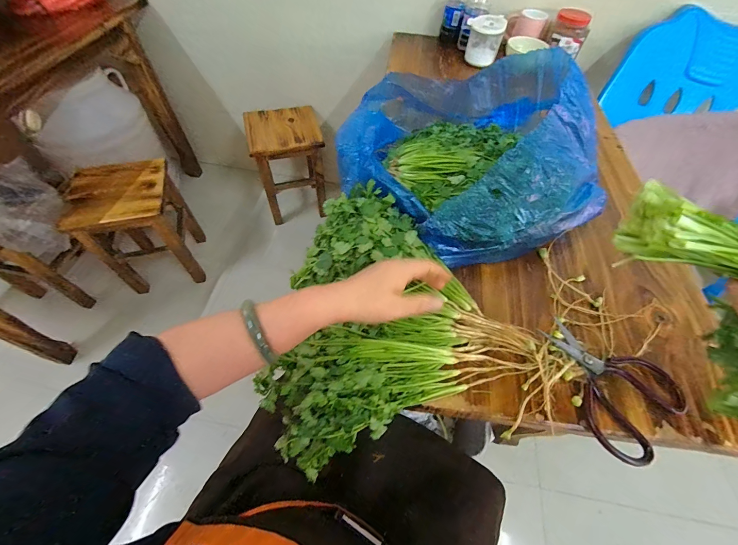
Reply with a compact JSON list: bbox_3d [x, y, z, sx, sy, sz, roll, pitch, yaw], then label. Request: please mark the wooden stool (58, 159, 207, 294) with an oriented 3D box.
[{"bbox_3d":[-0.795,-0.156,1.132,0.268,0.376,0.270,-12,58,-11],"label":"wooden stool"}]

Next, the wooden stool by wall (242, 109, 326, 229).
[{"bbox_3d":[-0.352,-0.472,1.394,0.272,0.378,0.261,-13,58,-12],"label":"wooden stool by wall"}]

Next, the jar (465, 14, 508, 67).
[{"bbox_3d":[0.328,-0.670,0.913,0.103,0.094,0.090,17,57,8],"label":"jar"}]

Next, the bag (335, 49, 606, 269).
[{"bbox_3d":[0.200,-0.234,0.570,0.428,0.155,0.426,35,61,18],"label":"bag"}]

